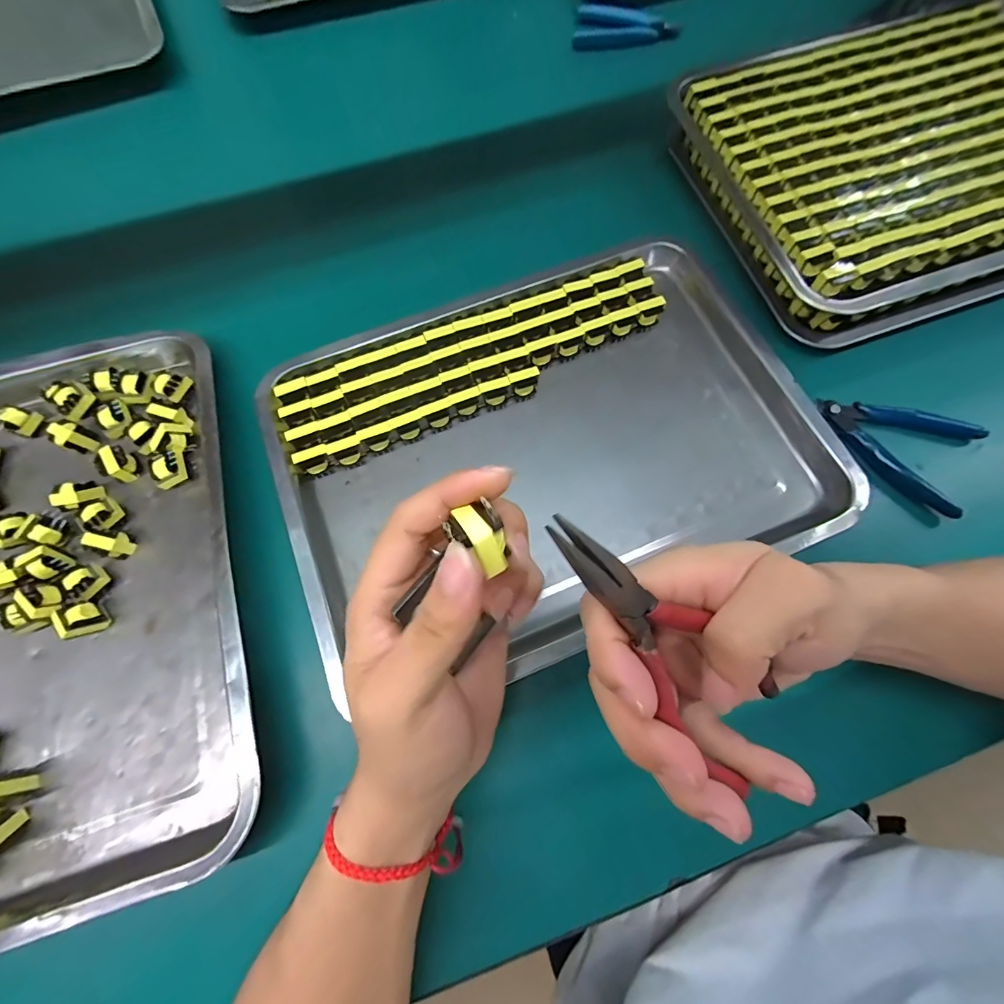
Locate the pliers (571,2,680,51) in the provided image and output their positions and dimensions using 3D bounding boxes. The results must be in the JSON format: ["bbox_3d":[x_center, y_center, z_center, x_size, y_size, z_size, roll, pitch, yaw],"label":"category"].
[{"bbox_3d":[0.136,-0.521,0.492,0.108,0.020,0.054,13,74,4],"label":"pliers"}]

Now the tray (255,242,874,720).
[{"bbox_3d":[0.031,-0.043,0.346,0.383,0.035,0.281,-24,75,-7],"label":"tray"}]

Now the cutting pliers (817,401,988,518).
[{"bbox_3d":[0.300,-0.045,0.343,0.109,0.014,0.079,27,75,7],"label":"cutting pliers"}]

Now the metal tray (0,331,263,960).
[{"bbox_3d":[-0.319,0.068,0.305,0.289,0.043,0.376,-16,74,-5],"label":"metal tray"}]

